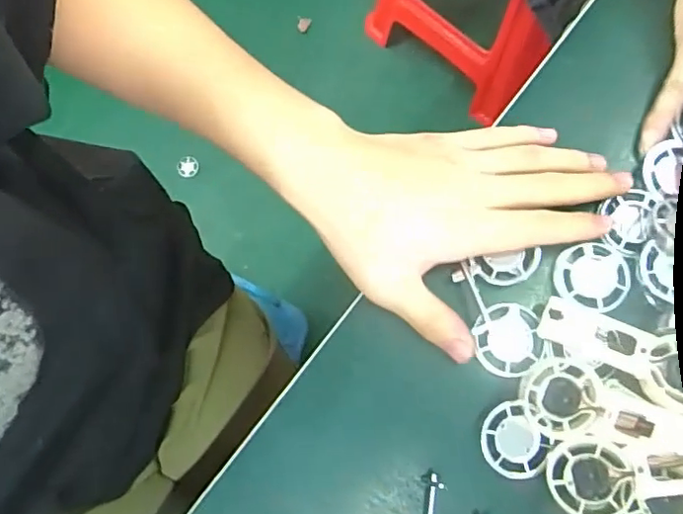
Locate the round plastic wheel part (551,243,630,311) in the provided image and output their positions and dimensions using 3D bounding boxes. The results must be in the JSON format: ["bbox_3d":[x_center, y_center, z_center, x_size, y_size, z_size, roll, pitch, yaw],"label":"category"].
[{"bbox_3d":[0.139,0.011,0.322,0.039,0.008,0.038,0,77,0],"label":"round plastic wheel part"}]

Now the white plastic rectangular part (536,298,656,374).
[{"bbox_3d":[0.132,0.040,0.306,0.053,0.004,0.023,20,72,16],"label":"white plastic rectangular part"}]

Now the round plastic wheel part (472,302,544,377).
[{"bbox_3d":[0.089,0.044,0.313,0.037,0.009,0.038,0,81,-2],"label":"round plastic wheel part"}]

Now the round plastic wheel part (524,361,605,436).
[{"bbox_3d":[0.114,0.072,0.300,0.037,0.017,0.038,0,77,0],"label":"round plastic wheel part"}]

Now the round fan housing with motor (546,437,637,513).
[{"bbox_3d":[0.124,0.110,0.289,0.039,0.012,0.039,-12,55,18],"label":"round fan housing with motor"}]

